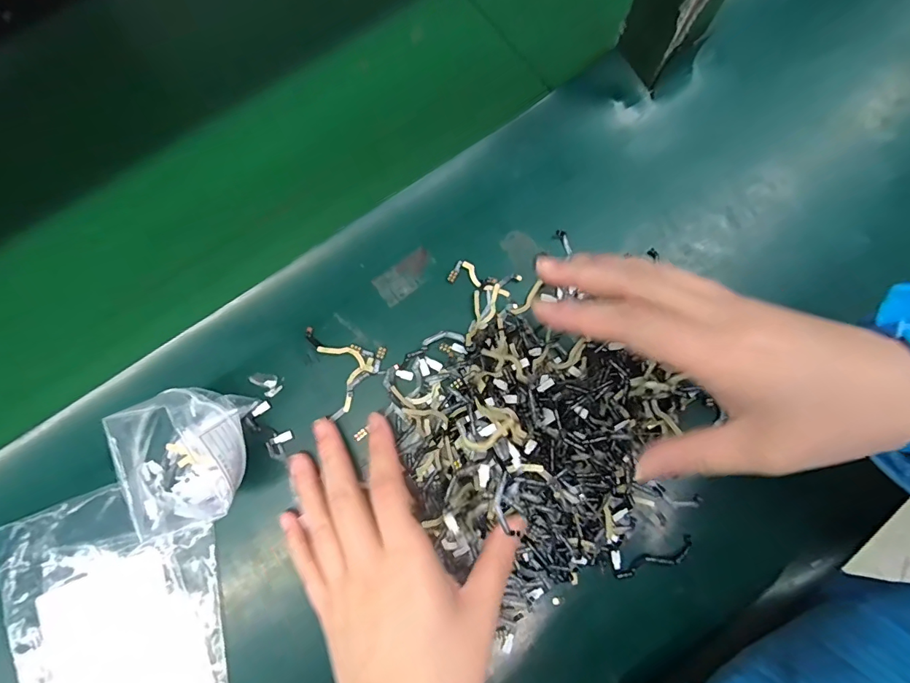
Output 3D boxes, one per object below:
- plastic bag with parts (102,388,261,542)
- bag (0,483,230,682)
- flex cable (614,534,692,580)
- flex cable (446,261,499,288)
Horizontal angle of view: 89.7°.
[{"bbox_3d":[-0.144,0.064,0.252,0.066,0.066,0.069,-37,81,-8],"label":"plastic bag with parts"},{"bbox_3d":[-0.187,0.176,0.260,0.111,0.009,0.177,-18,79,-5],"label":"bag"},{"bbox_3d":[0.123,0.134,0.279,0.053,0.004,0.011,-22,80,-6],"label":"flex cable"},{"bbox_3d":[0.012,-0.043,0.308,0.030,0.004,0.017,25,79,4],"label":"flex cable"}]

